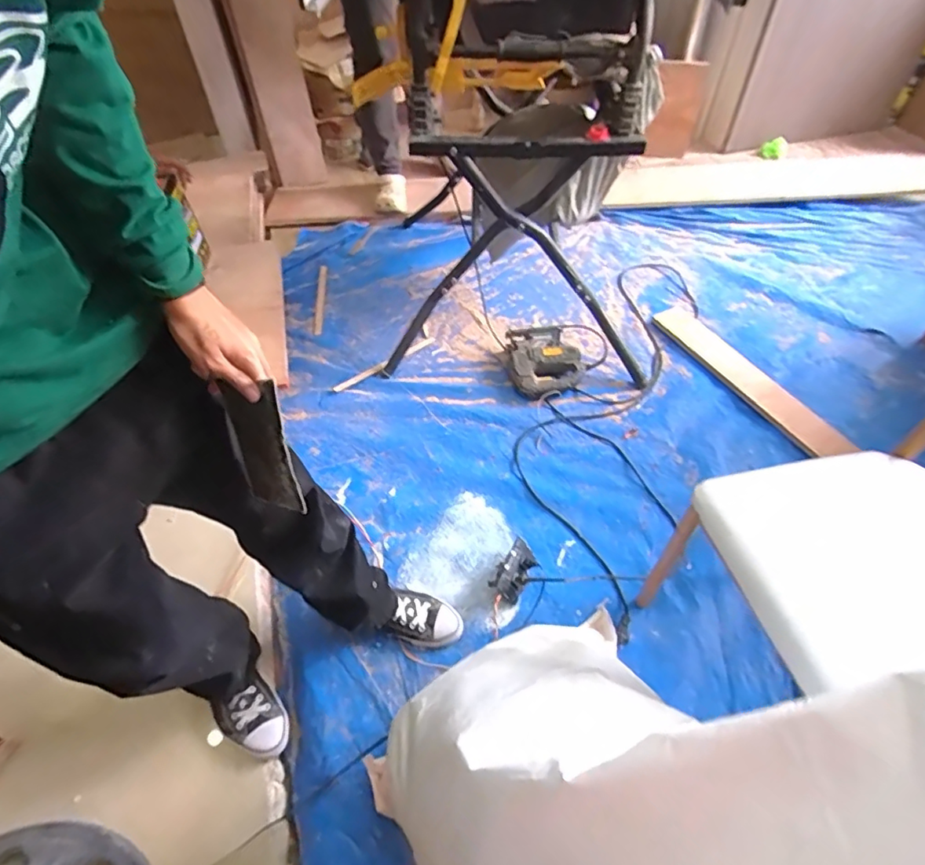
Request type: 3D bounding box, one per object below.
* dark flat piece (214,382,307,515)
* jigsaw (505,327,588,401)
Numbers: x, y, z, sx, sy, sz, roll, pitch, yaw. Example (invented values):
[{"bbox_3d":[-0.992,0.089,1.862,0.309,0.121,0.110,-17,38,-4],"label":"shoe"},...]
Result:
[{"bbox_3d":[-0.224,0.018,0.593,0.102,0.145,0.005,5,25,36],"label":"dark flat piece"},{"bbox_3d":[0.223,-0.198,1.459,0.202,0.059,0.242,-7,51,-4],"label":"jigsaw"}]

